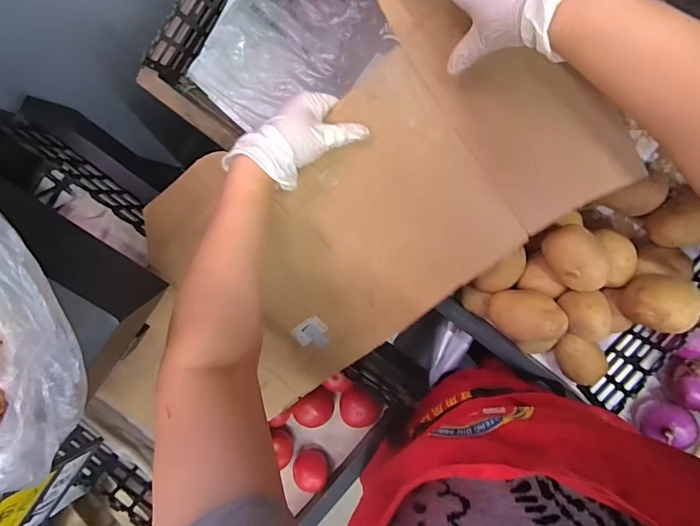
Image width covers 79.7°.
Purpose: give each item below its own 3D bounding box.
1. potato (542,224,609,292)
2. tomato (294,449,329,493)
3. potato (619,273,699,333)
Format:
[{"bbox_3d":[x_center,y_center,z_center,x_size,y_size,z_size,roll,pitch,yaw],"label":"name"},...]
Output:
[{"bbox_3d":[0.298,-0.009,0.554,0.064,0.057,0.096,-44,91,7],"label":"potato"},{"bbox_3d":[-0.065,0.349,0.708,0.056,0.045,0.051,-13,94,5],"label":"tomato"},{"bbox_3d":[0.404,0.050,0.549,0.067,0.071,0.068,0,95,4],"label":"potato"}]

